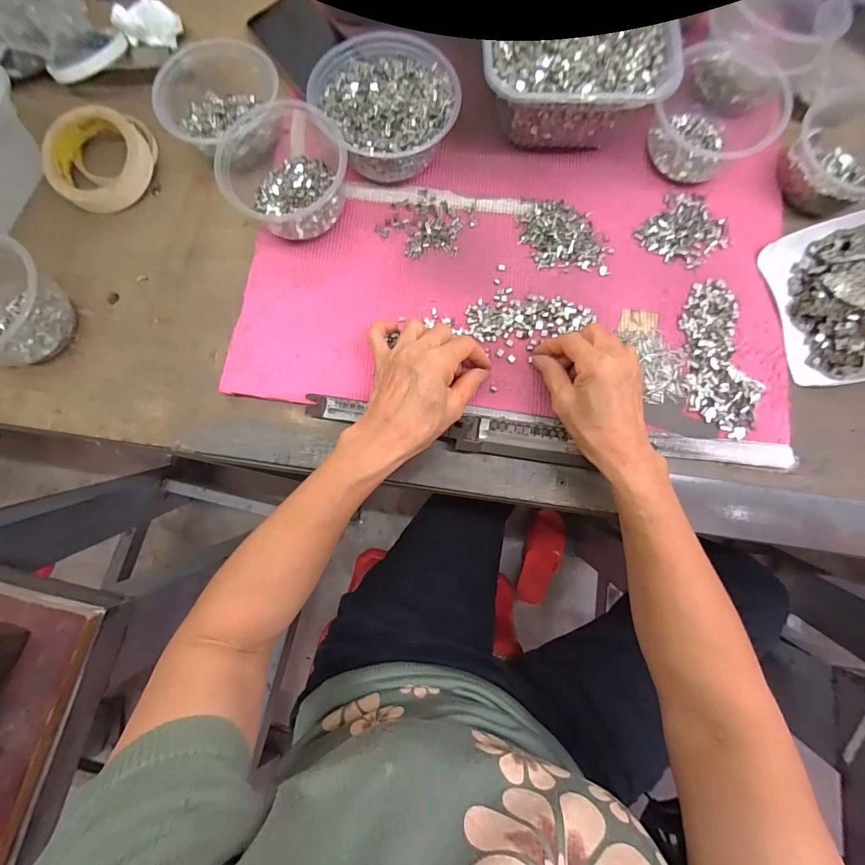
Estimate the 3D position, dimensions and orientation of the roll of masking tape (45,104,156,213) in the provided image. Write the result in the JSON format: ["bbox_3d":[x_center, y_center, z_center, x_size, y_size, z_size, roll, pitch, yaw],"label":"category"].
[{"bbox_3d":[-0.343,-0.281,0.420,0.097,0.028,0.103,0,79,-1],"label":"roll of masking tape"}]

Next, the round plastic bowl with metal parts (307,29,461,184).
[{"bbox_3d":[-0.044,-0.321,0.403,0.134,0.054,0.137,0,79,-1],"label":"round plastic bowl with metal parts"}]

